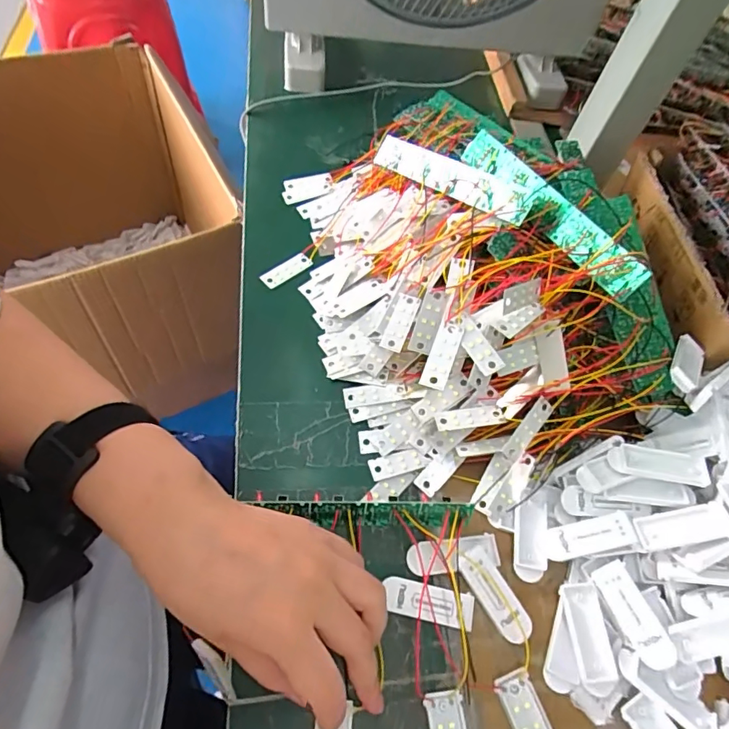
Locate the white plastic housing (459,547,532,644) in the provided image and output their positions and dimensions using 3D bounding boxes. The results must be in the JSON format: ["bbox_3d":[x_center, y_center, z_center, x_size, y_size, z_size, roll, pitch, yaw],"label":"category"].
[{"bbox_3d":[0.082,0.142,0.303,0.021,0.008,0.054,-28,67,-21],"label":"white plastic housing"}]

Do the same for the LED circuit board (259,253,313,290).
[{"bbox_3d":[-0.067,-0.081,0.428,0.045,0.006,0.016,-34,70,-24],"label":"LED circuit board"}]

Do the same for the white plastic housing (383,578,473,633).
[{"bbox_3d":[0.039,0.146,0.302,0.054,0.007,0.021,13,59,0],"label":"white plastic housing"}]

